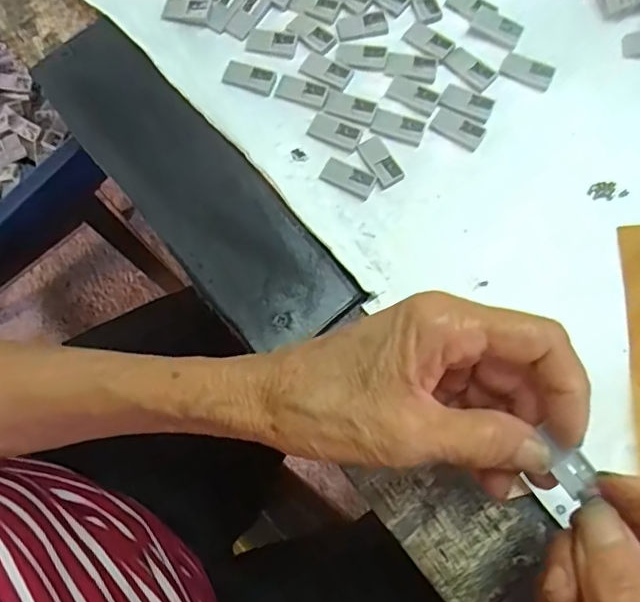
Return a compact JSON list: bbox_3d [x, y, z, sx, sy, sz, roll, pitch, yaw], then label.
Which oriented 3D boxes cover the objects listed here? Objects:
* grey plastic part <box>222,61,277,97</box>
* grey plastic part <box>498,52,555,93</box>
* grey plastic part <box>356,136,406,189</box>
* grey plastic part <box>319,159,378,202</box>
[{"bbox_3d":[-0.039,-0.123,0.309,0.028,0.004,0.014,20,77,6],"label":"grey plastic part"},{"bbox_3d":[0.113,-0.125,0.306,0.028,0.004,0.015,23,78,7],"label":"grey plastic part"},{"bbox_3d":[0.032,-0.073,0.294,0.014,0.004,0.028,-30,77,-6],"label":"grey plastic part"},{"bbox_3d":[0.015,-0.064,0.292,0.028,0.004,0.014,28,78,8],"label":"grey plastic part"}]

